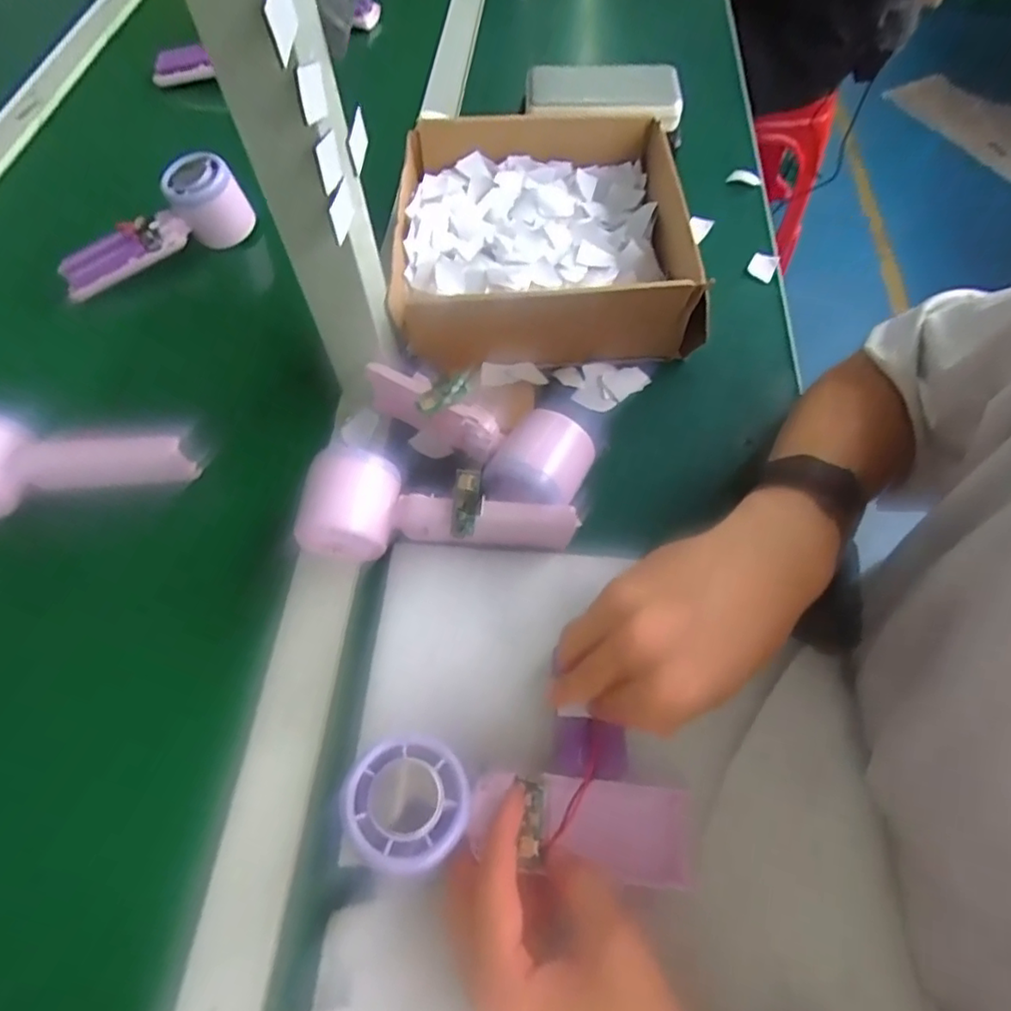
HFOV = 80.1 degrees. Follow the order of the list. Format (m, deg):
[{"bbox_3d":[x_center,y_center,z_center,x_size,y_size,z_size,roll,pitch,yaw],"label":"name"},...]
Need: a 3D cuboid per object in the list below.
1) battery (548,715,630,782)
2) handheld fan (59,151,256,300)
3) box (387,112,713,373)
[{"bbox_3d":[0.043,0.125,0.310,0.038,0.004,0.027,6,63,4],"label":"battery"},{"bbox_3d":[-0.293,-0.228,0.502,0.156,0.081,0.048,-28,68,-13],"label":"handheld fan"},{"bbox_3d":[0.028,-0.217,0.475,0.220,0.064,0.221,-3,62,0],"label":"box"}]

